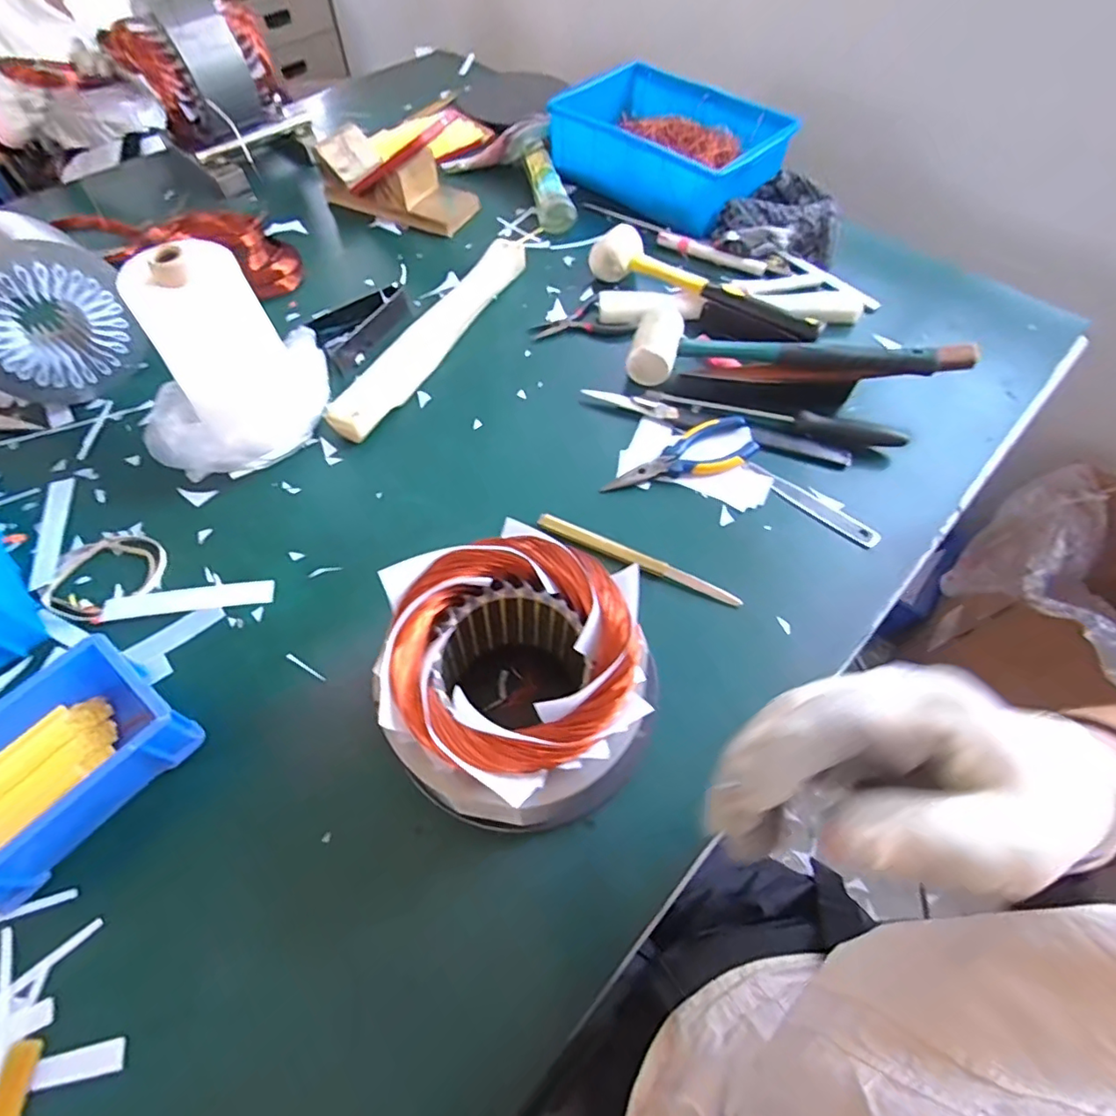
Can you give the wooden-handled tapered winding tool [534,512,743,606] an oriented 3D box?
[{"bbox_3d":[0.068,0.001,0.477,0.182,0.006,0.016,26,62,12],"label":"wooden-handled tapered winding tool"}]

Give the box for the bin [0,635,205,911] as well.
[{"bbox_3d":[-0.335,0.133,0.362,0.114,0.050,0.149,36,64,17],"label":"bin"}]

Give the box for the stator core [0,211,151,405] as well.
[{"bbox_3d":[-0.508,-0.239,0.536,0.103,0.140,0.145,34,64,16],"label":"stator core"}]

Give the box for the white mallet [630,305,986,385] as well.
[{"bbox_3d":[0.239,-0.198,0.558,0.329,0.061,0.083,16,60,6],"label":"white mallet"}]

